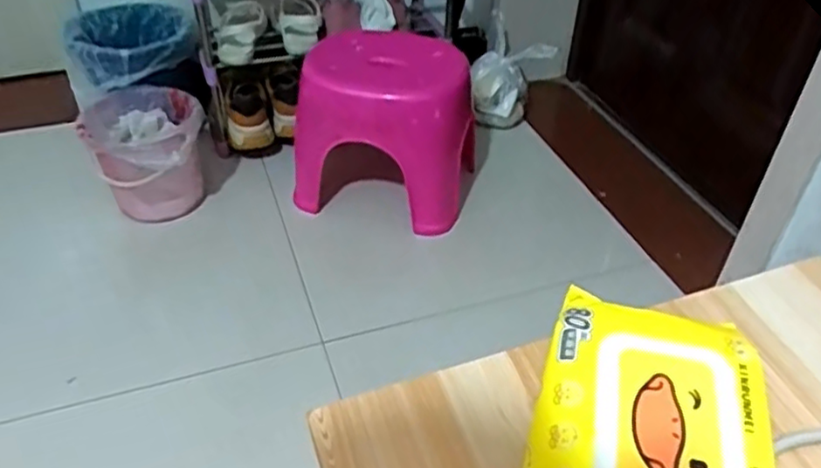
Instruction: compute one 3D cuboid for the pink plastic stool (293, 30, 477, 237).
[{"bbox_3d":[-0.042,-0.188,1.232,0.315,0.275,0.250,7,41,6],"label":"pink plastic stool"}]

